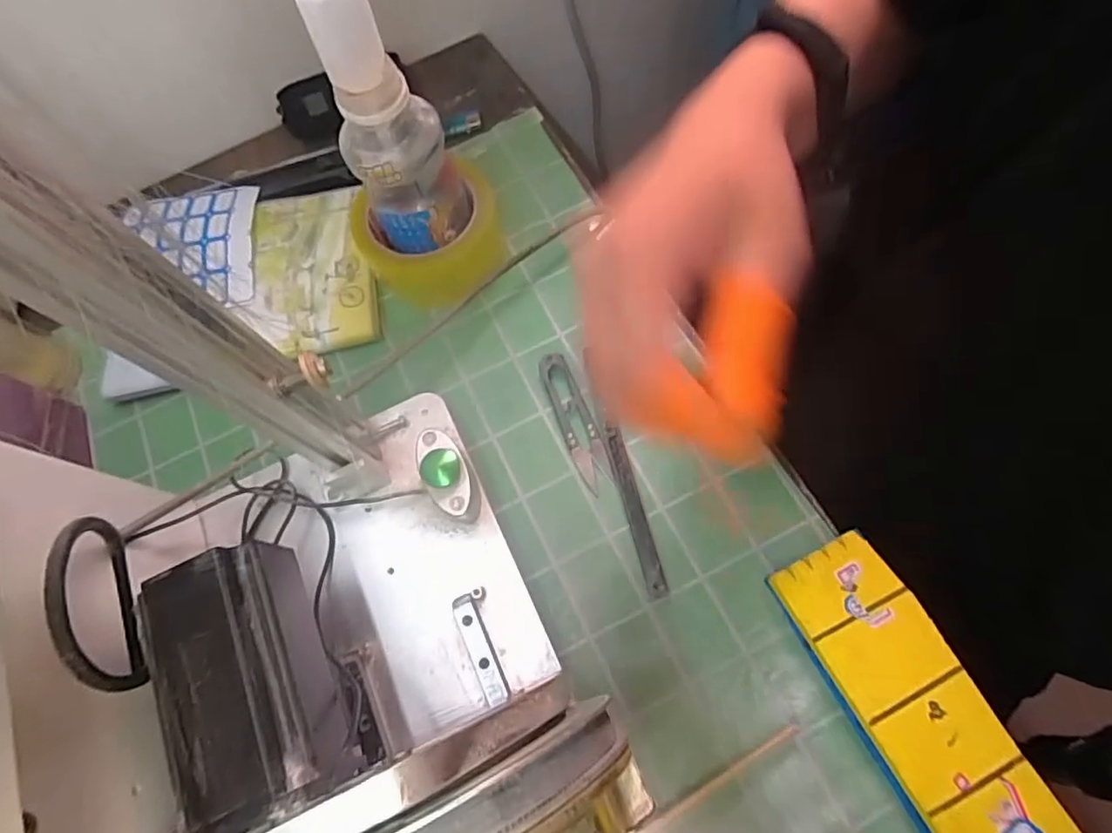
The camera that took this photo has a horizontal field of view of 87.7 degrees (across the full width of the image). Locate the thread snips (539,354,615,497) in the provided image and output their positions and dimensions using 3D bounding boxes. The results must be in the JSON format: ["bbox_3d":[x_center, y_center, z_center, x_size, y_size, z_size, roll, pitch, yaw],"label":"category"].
[{"bbox_3d":[0.013,0.002,0.392,0.023,0.012,0.099,-21,69,-2],"label":"thread snips"}]

